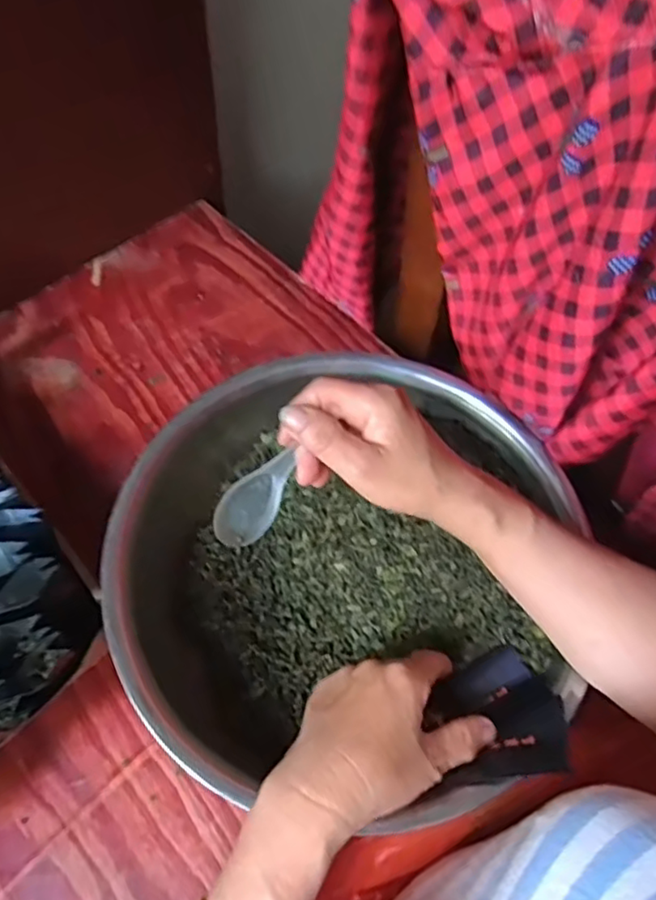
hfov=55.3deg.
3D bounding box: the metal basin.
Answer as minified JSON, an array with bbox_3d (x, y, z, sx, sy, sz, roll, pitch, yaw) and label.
[{"bbox_3d":[0.011,0.089,0.477,0.319,0.101,0.313,2,60,-3],"label":"metal basin"}]

